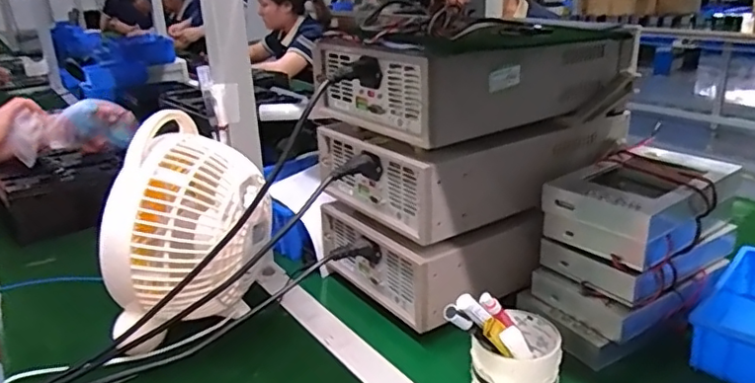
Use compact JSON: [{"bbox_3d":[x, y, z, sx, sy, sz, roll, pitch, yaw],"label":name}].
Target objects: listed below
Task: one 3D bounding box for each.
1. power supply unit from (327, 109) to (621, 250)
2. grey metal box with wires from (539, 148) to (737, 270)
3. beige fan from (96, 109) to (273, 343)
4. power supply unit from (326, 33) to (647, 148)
[{"bbox_3d":[0.127,-0.051,0.734,0.344,0.091,0.208,-15,24,-27],"label":"power supply unit"},{"bbox_3d":[0.294,0.010,0.640,0.194,0.069,0.129,-18,25,-33],"label":"grey metal box with wires"},{"bbox_3d":[-0.204,0.048,0.648,0.129,0.226,0.201,4,22,19],"label":"beige fan"},{"bbox_3d":[0.119,-0.146,0.696,0.335,0.089,0.224,-17,25,-32],"label":"power supply unit"}]

